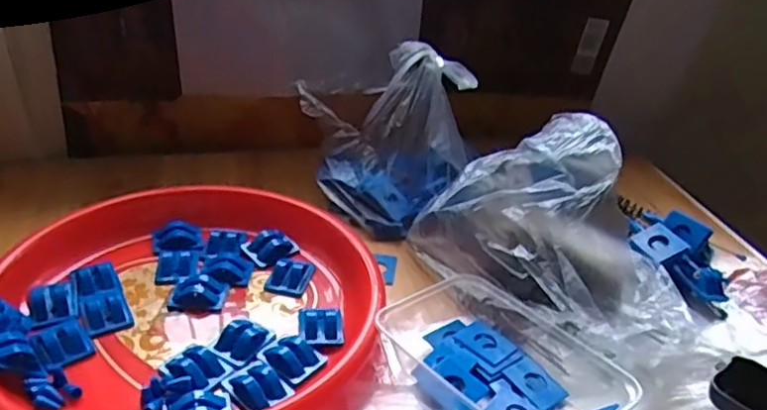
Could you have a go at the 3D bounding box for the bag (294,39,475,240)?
[{"bbox_3d":[0.001,-0.066,0.637,0.174,0.150,0.108,4,31,0],"label":"bag"}]

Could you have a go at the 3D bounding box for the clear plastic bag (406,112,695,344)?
[{"bbox_3d":[0.150,0.013,0.546,0.229,0.131,0.137,29,39,36],"label":"clear plastic bag"}]

